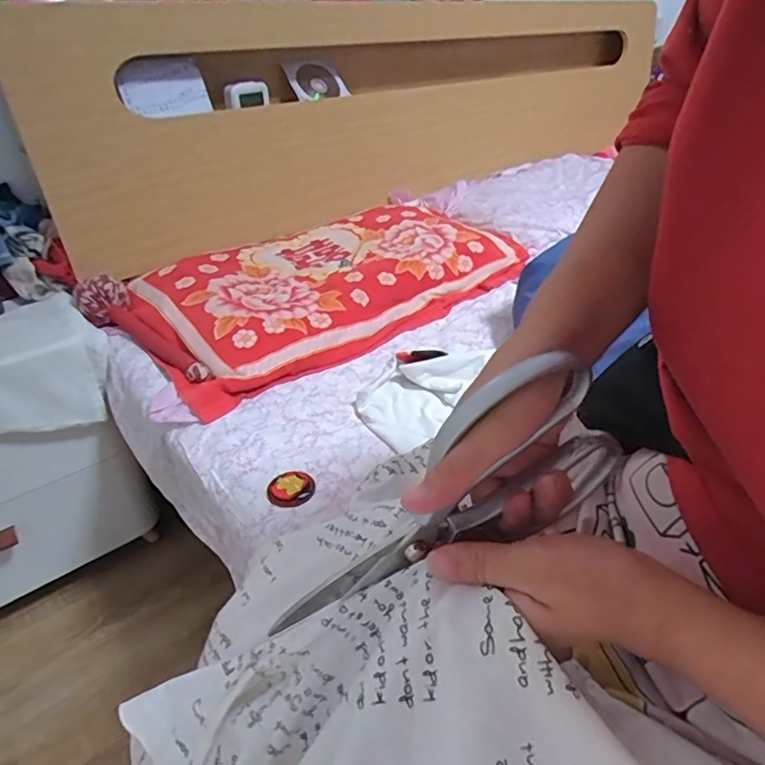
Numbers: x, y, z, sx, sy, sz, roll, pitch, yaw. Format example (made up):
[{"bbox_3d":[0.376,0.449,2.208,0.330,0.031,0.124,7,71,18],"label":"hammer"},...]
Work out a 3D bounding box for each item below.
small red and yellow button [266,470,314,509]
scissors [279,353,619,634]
[{"bbox_3d":[-0.092,0.109,0.549,0.046,0.011,0.047,-2,32,1],"label":"small red and yellow button"},{"bbox_3d":[0.035,0.073,0.286,0.195,0.109,0.014,-39,39,3],"label":"scissors"}]

